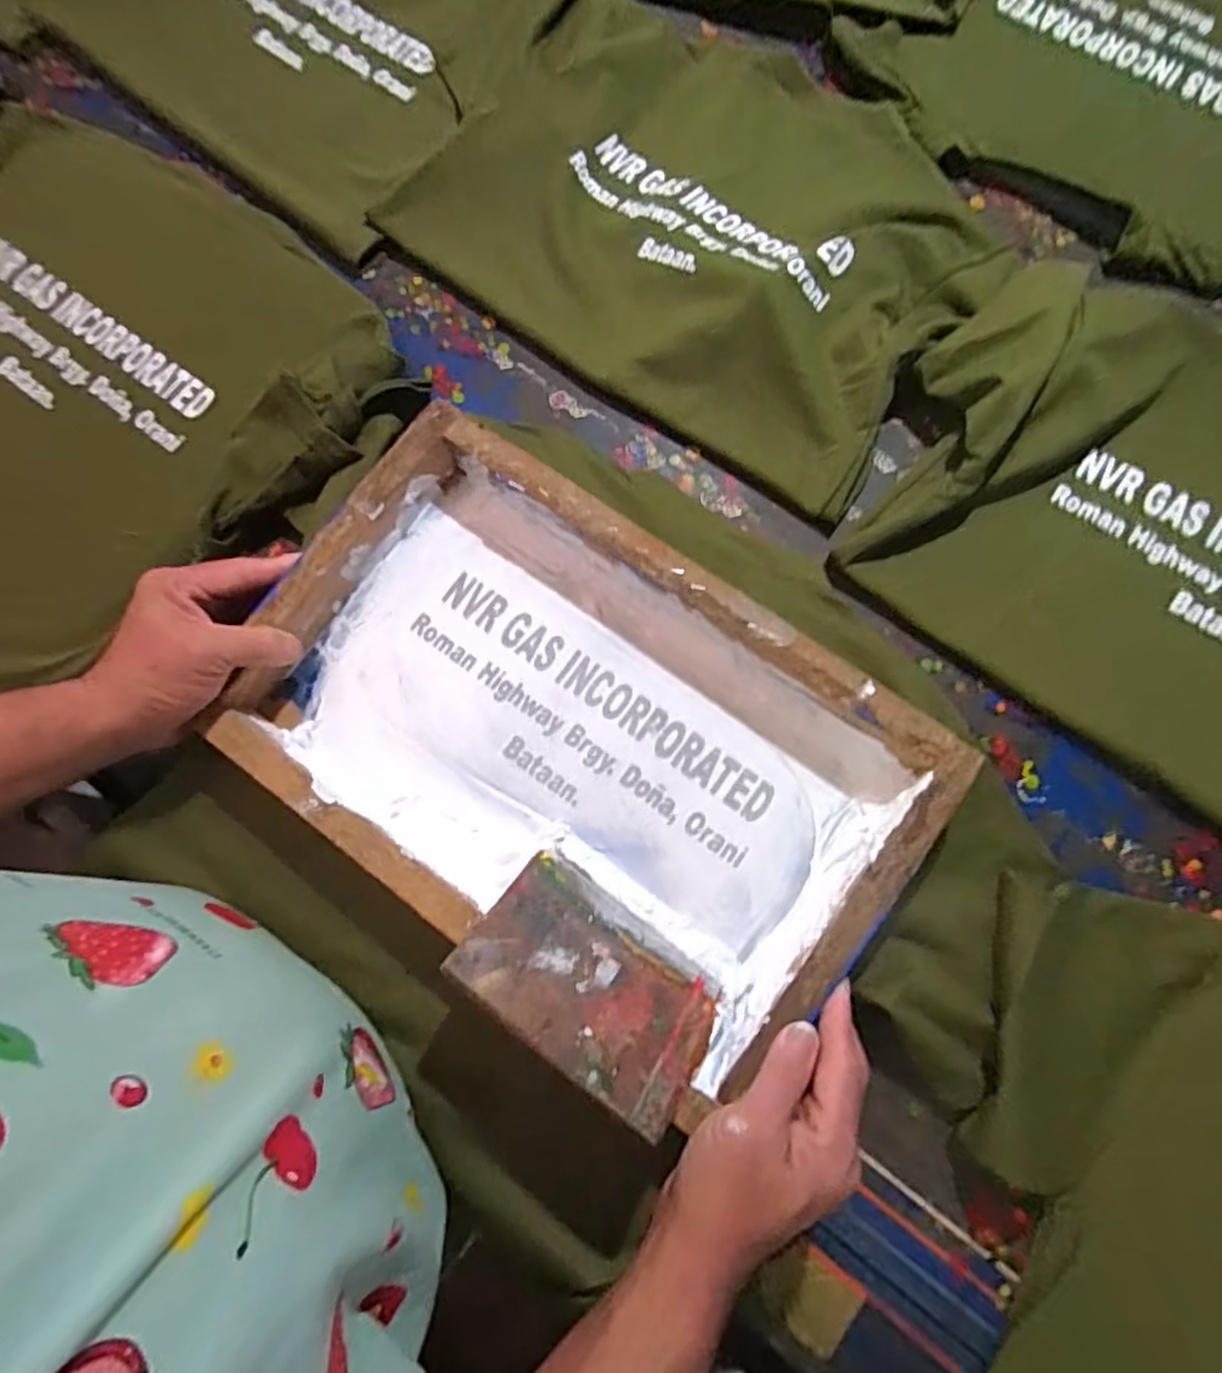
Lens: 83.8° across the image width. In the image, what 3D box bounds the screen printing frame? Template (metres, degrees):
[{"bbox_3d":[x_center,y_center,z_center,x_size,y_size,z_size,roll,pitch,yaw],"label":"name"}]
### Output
[{"bbox_3d":[-0.026,0.031,0.444,0.418,0.059,0.276,35,81,7],"label":"screen printing frame"}]

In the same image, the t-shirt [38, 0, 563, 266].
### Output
[{"bbox_3d":[-0.310,-0.667,0.679,0.528,0.097,0.365,37,84,10],"label":"t-shirt"}]

